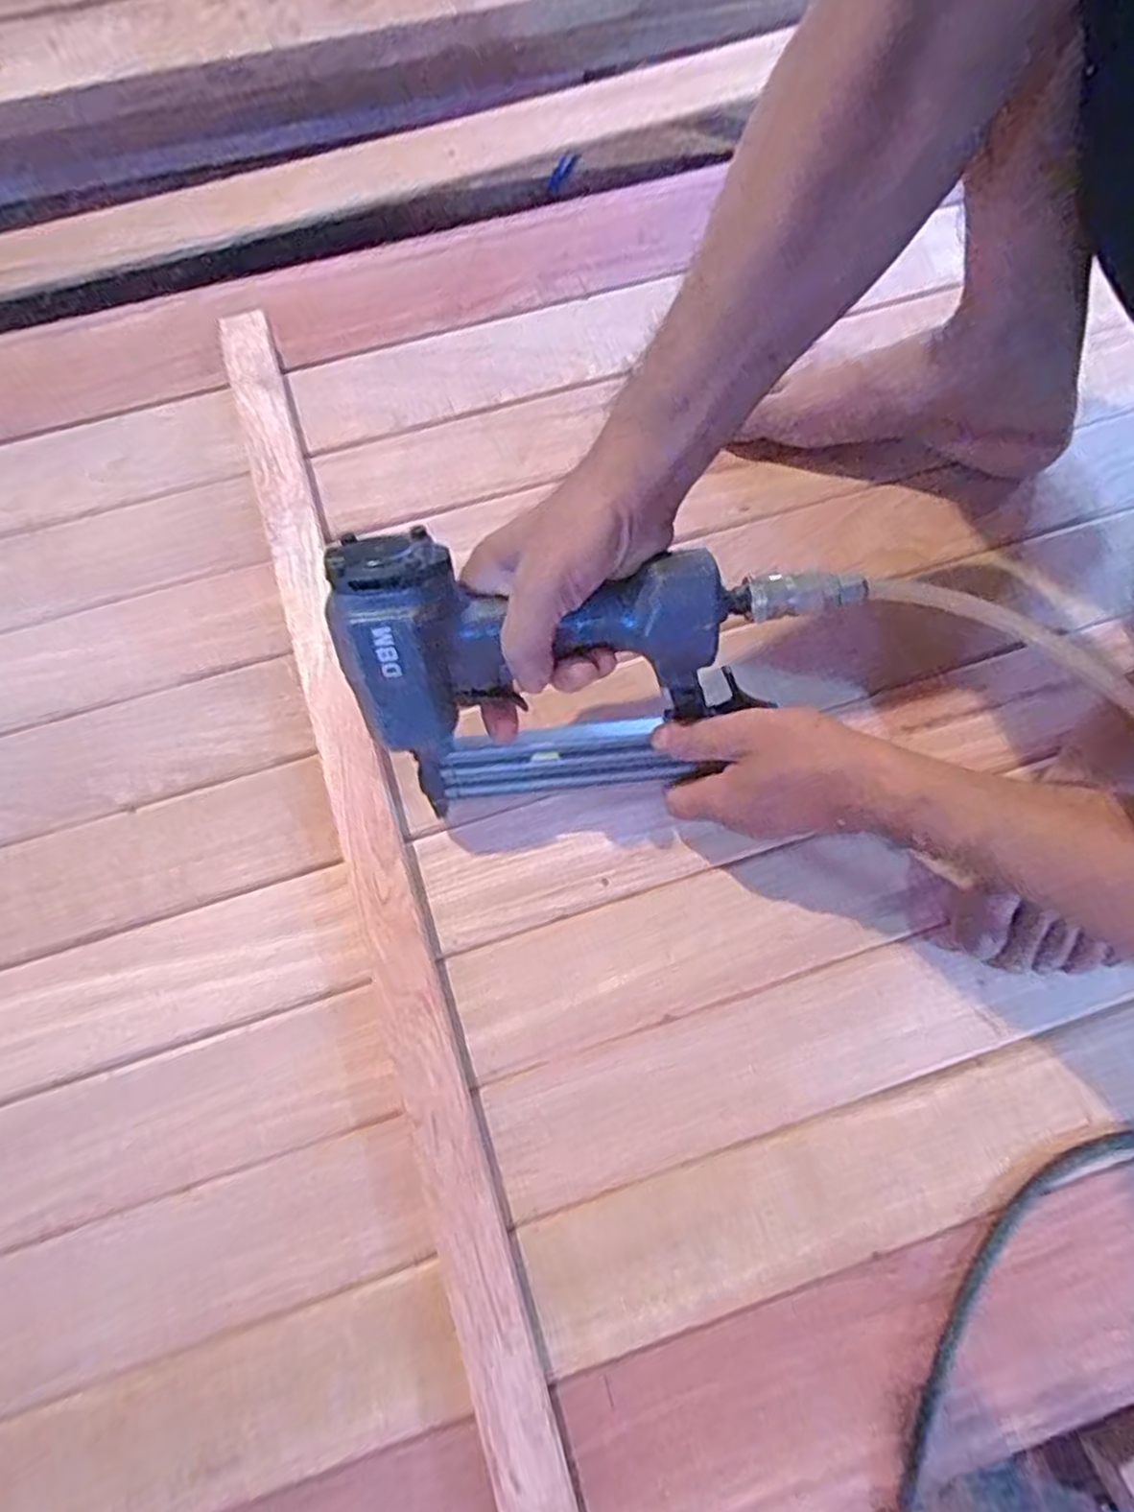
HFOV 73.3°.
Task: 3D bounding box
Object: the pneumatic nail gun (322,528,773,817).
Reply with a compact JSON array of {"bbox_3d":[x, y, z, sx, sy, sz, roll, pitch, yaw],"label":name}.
[{"bbox_3d":[-0.011,-0.035,0.441,0.222,0.187,0.060,-3,45,-10],"label":"pneumatic nail gun"}]

